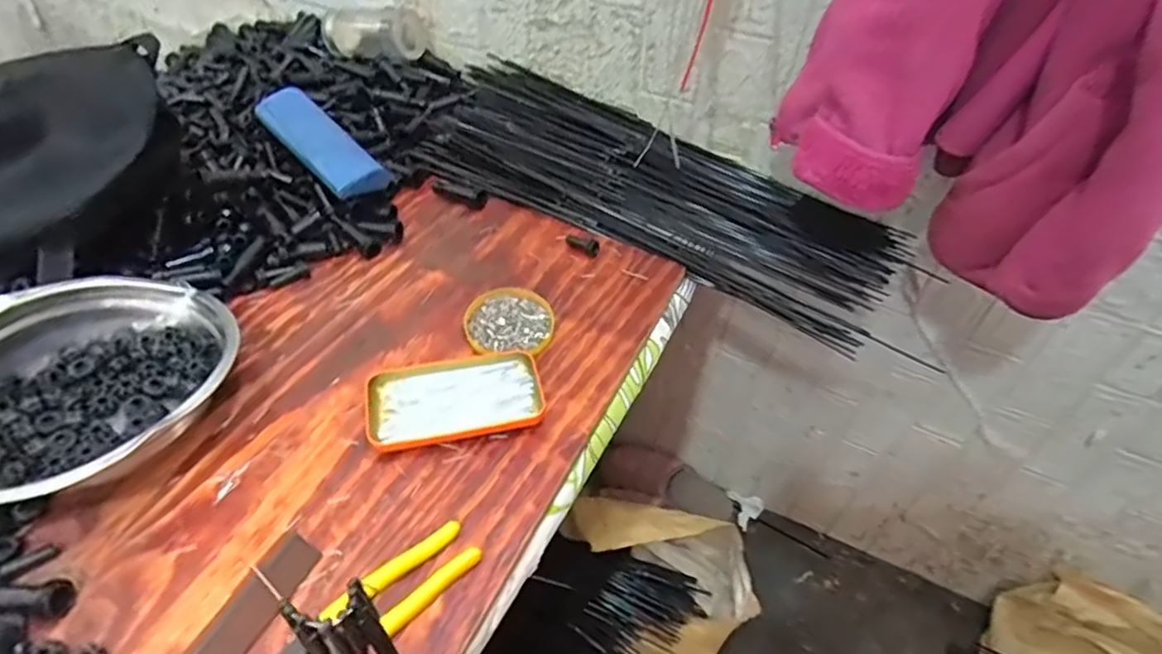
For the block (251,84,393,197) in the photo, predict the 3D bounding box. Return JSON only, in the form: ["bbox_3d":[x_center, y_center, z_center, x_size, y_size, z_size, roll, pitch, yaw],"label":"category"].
[{"bbox_3d":[-0.283,-0.201,0.698,0.157,0.025,0.065,42,58,13],"label":"block"}]

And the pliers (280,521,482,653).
[{"bbox_3d":[-0.140,0.189,0.416,0.161,0.014,0.041,-33,57,-28],"label":"pliers"}]

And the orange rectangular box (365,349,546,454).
[{"bbox_3d":[-0.106,0.059,0.543,0.141,0.019,0.077,-9,49,-11],"label":"orange rectangular box"}]

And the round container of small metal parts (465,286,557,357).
[{"bbox_3d":[-0.067,-0.004,0.607,0.082,0.014,0.076,1,48,-2],"label":"round container of small metal parts"}]

